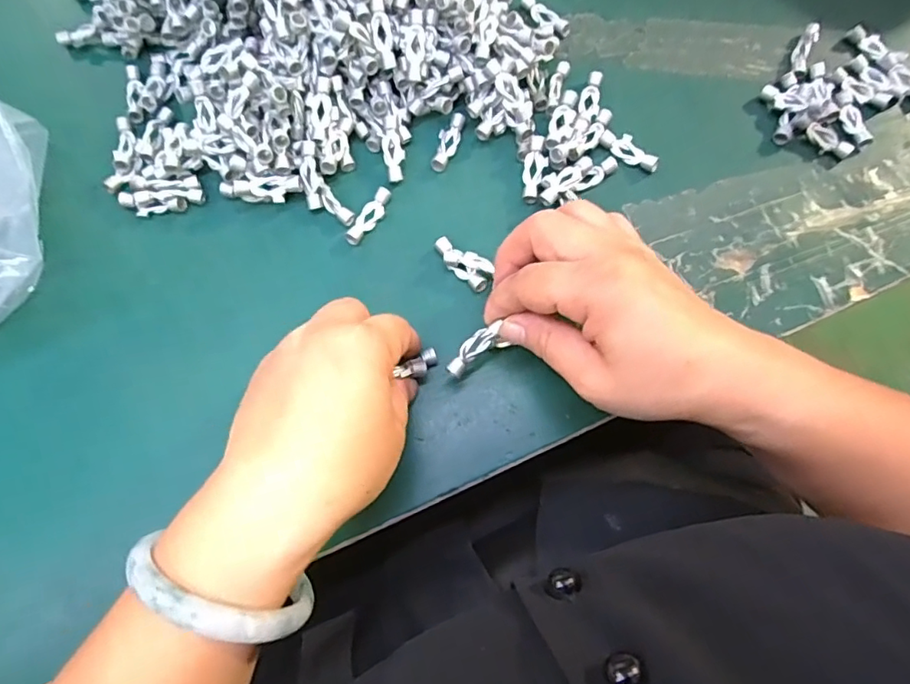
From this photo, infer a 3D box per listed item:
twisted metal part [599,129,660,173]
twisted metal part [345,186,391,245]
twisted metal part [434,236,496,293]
[{"bbox_3d":[0.104,-0.114,0.323,0.037,0.005,0.014,42,80,10],"label":"twisted metal part"},{"bbox_3d":[-0.050,-0.073,0.316,0.012,0.007,0.037,26,77,7],"label":"twisted metal part"},{"bbox_3d":[0.005,-0.045,0.307,0.038,0.012,0.016,39,79,10],"label":"twisted metal part"}]

